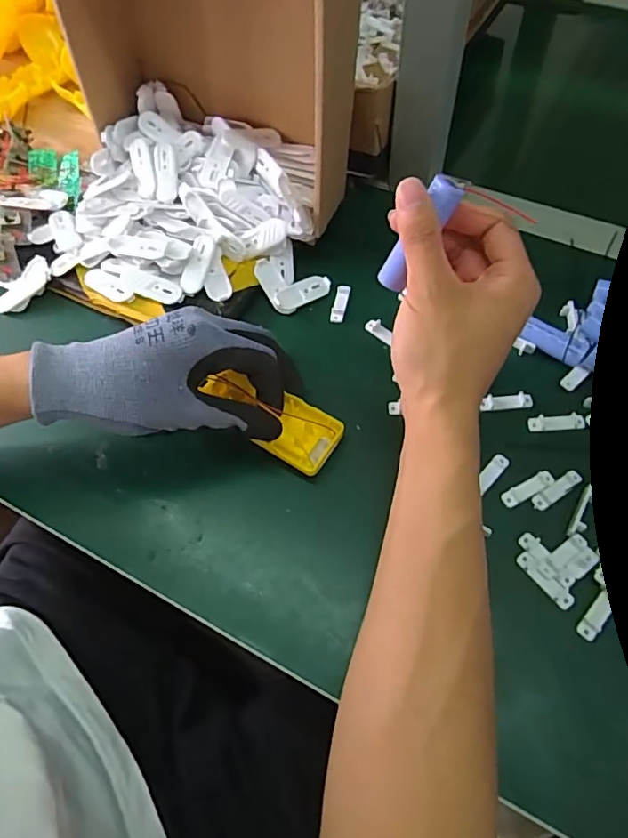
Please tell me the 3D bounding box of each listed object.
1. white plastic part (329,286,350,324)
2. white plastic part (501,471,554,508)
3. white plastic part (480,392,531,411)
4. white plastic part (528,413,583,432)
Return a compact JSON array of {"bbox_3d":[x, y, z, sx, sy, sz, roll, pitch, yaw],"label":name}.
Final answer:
[{"bbox_3d":[0.021,-0.092,0.422,0.011,0.005,0.035,11,61,9],"label":"white plastic part"},{"bbox_3d":[0.135,0.044,0.333,0.036,0.005,0.010,-24,61,-11],"label":"white plastic part"},{"bbox_3d":[0.133,-0.012,0.364,0.034,0.004,0.011,-3,60,1],"label":"white plastic part"},{"bbox_3d":[0.163,0.001,0.352,0.036,0.004,0.011,-2,60,2],"label":"white plastic part"}]

